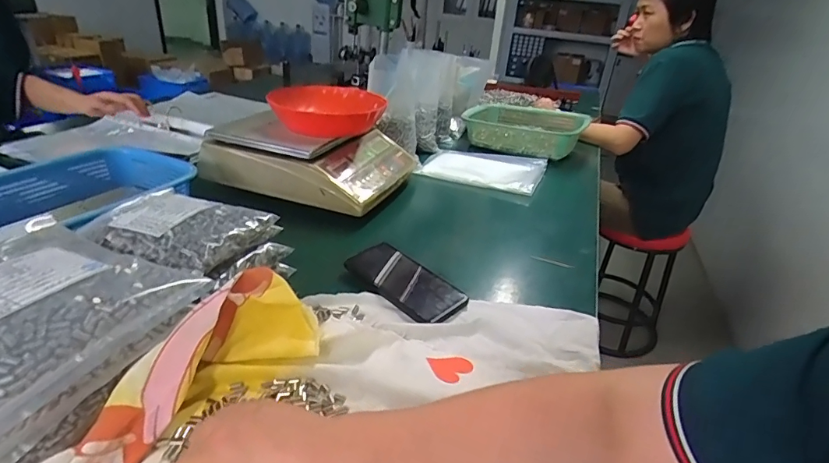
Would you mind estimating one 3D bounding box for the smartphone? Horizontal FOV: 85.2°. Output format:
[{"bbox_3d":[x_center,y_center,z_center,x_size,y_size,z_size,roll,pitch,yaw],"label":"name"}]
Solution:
[{"bbox_3d":[-0.016,0.063,0.578,0.160,0.015,0.077,27,35,35],"label":"smartphone"}]

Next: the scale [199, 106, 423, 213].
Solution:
[{"bbox_3d":[-0.186,-0.146,0.858,0.310,0.103,0.310,15,30,17],"label":"scale"}]

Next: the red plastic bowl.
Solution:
[{"bbox_3d":[-0.149,-0.223,0.832,0.183,0.053,0.176,6,28,0],"label":"red plastic bowl"}]

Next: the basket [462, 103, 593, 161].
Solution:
[{"bbox_3d":[0.278,-0.265,1.174,0.277,0.084,0.276,15,30,17],"label":"basket"}]

